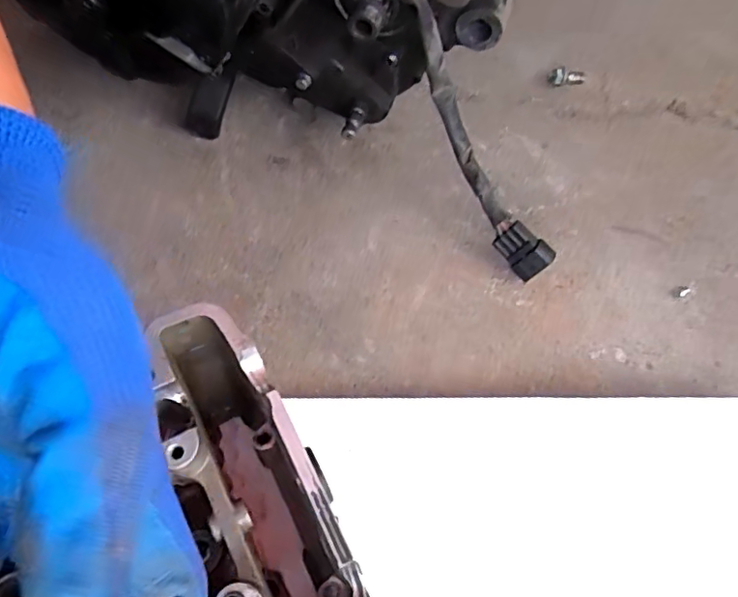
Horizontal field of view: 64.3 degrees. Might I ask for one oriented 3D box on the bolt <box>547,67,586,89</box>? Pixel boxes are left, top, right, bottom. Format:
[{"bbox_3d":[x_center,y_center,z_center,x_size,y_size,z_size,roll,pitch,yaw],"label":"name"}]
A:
[{"bbox_3d":[0.163,-0.183,0.484,0.030,0.012,0.014,-7,65,-6],"label":"bolt"}]

